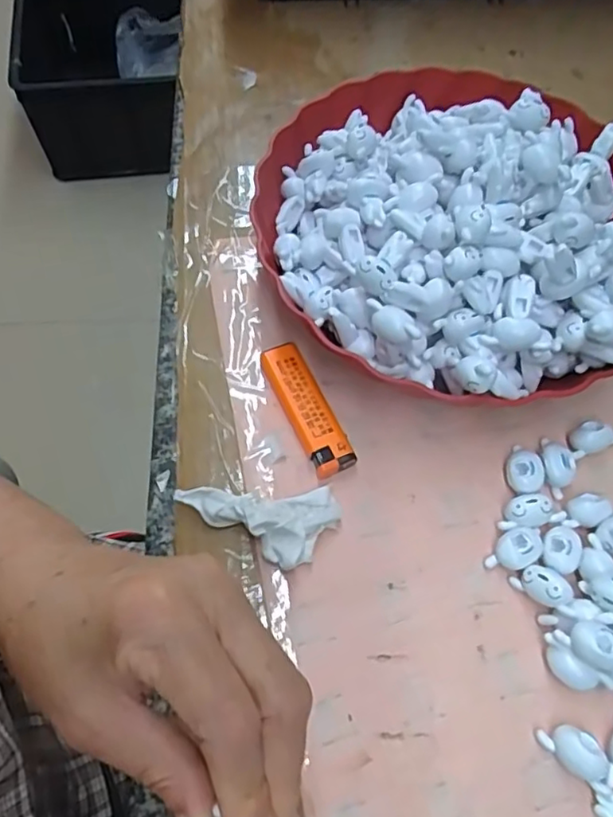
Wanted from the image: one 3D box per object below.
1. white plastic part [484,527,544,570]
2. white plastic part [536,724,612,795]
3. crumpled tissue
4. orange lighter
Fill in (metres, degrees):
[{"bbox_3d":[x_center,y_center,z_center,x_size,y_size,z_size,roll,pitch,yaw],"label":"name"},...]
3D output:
[{"bbox_3d":[0.107,0.073,0.305,0.030,0.014,0.019,-28,68,-16],"label":"white plastic part"},{"bbox_3d":[0.121,0.154,0.264,0.017,0.013,0.033,-38,71,-19],"label":"white plastic part"},{"bbox_3d":[-0.024,0.059,0.301,0.080,0.019,0.039,0,63,-3],"label":"crumpled tissue"},{"bbox_3d":[-0.001,0.000,0.334,0.023,0.013,0.079,-25,67,-14],"label":"orange lighter"}]

